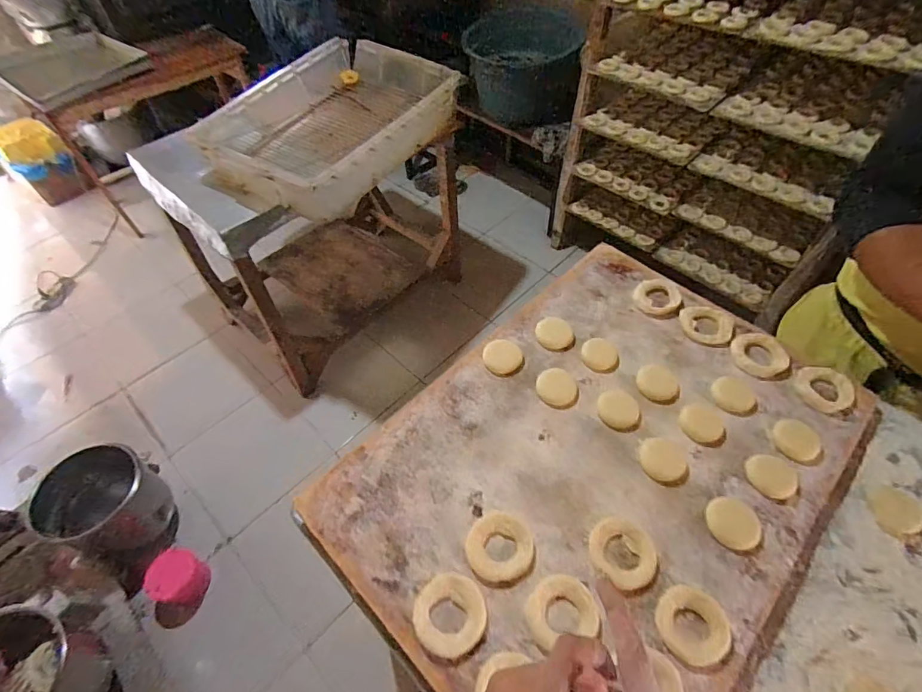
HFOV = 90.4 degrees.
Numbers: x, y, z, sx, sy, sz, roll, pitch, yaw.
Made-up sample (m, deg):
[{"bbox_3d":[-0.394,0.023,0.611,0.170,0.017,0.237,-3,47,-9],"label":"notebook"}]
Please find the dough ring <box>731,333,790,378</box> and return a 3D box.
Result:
[{"bbox_3d":[0.401,0.012,0.616,0.061,0.019,0.069,-39,60,-25],"label":"dough ring"}]

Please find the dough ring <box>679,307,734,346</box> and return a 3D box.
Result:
[{"bbox_3d":[0.350,-0.031,0.654,0.070,0.011,0.062,15,54,13],"label":"dough ring"}]

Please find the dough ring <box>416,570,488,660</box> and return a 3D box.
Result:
[{"bbox_3d":[-0.010,0.260,0.445,0.067,0.012,0.068,-1,52,1],"label":"dough ring"}]

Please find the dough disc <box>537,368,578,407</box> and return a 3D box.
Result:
[{"bbox_3d":[0.125,0.053,0.595,0.052,0.015,0.045,18,55,15],"label":"dough disc"}]

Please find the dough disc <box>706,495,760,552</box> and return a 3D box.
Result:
[{"bbox_3d":[0.292,0.189,0.490,0.052,0.004,0.052,-1,52,1],"label":"dough disc"}]

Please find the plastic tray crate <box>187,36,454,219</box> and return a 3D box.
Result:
[{"bbox_3d":[-0.353,-0.637,1.338,0.496,0.168,0.718,28,58,22],"label":"plastic tray crate"}]

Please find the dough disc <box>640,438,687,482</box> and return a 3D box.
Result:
[{"bbox_3d":[0.236,0.132,0.534,0.050,0.004,0.051,-1,52,1],"label":"dough disc"}]

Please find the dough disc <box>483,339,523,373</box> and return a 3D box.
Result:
[{"bbox_3d":[0.057,0.013,0.626,0.050,0.009,0.052,-1,52,1],"label":"dough disc"}]

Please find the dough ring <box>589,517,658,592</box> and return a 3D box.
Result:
[{"bbox_3d":[0.167,0.212,0.470,0.063,0.012,0.067,-1,52,1],"label":"dough ring"}]

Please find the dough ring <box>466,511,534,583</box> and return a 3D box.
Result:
[{"bbox_3d":[0.041,0.210,0.483,0.067,0.008,0.067,-1,52,1],"label":"dough ring"}]

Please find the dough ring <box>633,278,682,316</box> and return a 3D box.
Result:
[{"bbox_3d":[0.293,-0.073,0.683,0.064,0.010,0.071,35,61,25],"label":"dough ring"}]

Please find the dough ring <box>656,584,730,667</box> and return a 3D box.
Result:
[{"bbox_3d":[0.218,0.262,0.431,0.065,0.007,0.062,-1,52,1],"label":"dough ring"}]

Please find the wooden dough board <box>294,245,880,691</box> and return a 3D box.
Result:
[{"bbox_3d":[0.169,0.130,0.546,0.444,0.027,0.586,37,62,26],"label":"wooden dough board"}]

